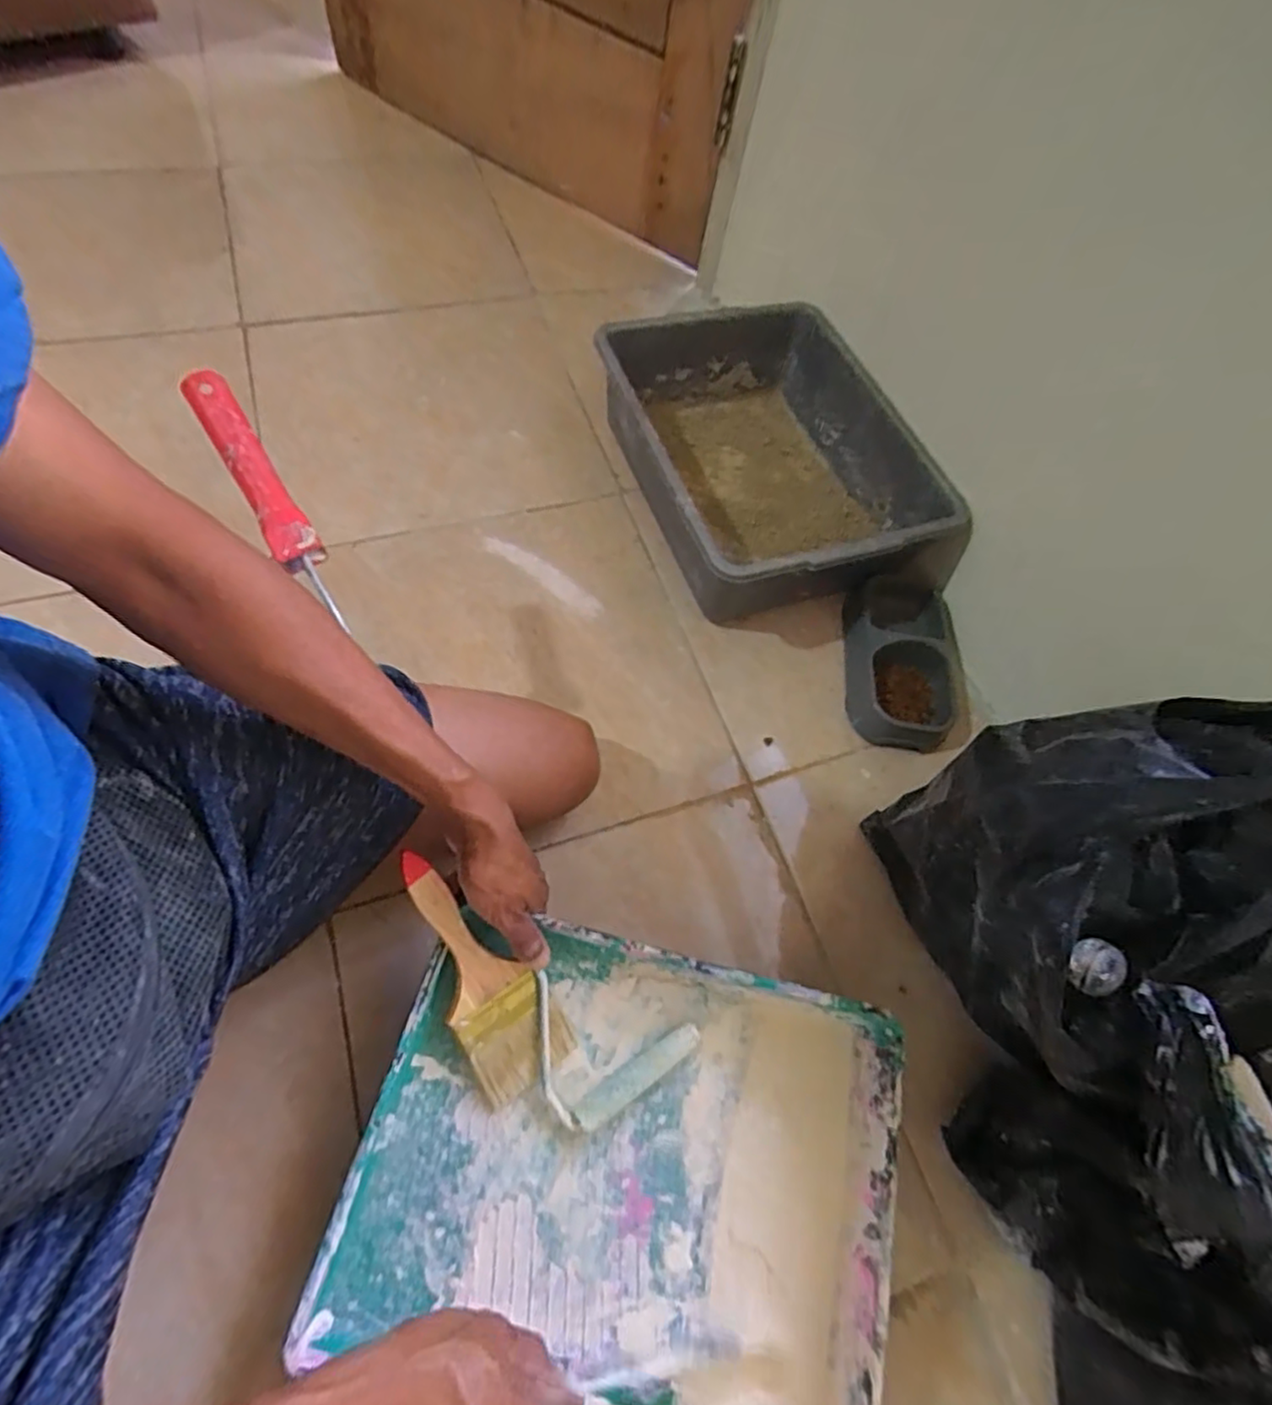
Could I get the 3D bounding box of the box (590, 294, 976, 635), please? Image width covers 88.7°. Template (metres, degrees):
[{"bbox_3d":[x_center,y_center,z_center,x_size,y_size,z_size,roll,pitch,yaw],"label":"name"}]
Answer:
[{"bbox_3d":[0.153,-0.282,0.761,0.296,0.155,0.414,-22,72,-9],"label":"box"}]

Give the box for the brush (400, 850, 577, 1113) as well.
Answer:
[{"bbox_3d":[-0.106,0.182,0.445,0.066,0.008,0.181,-27,96,-24],"label":"brush"}]

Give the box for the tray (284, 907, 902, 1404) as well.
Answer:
[{"bbox_3d":[-0.001,0.310,0.446,0.336,0.096,0.261,15,71,4],"label":"tray"}]

